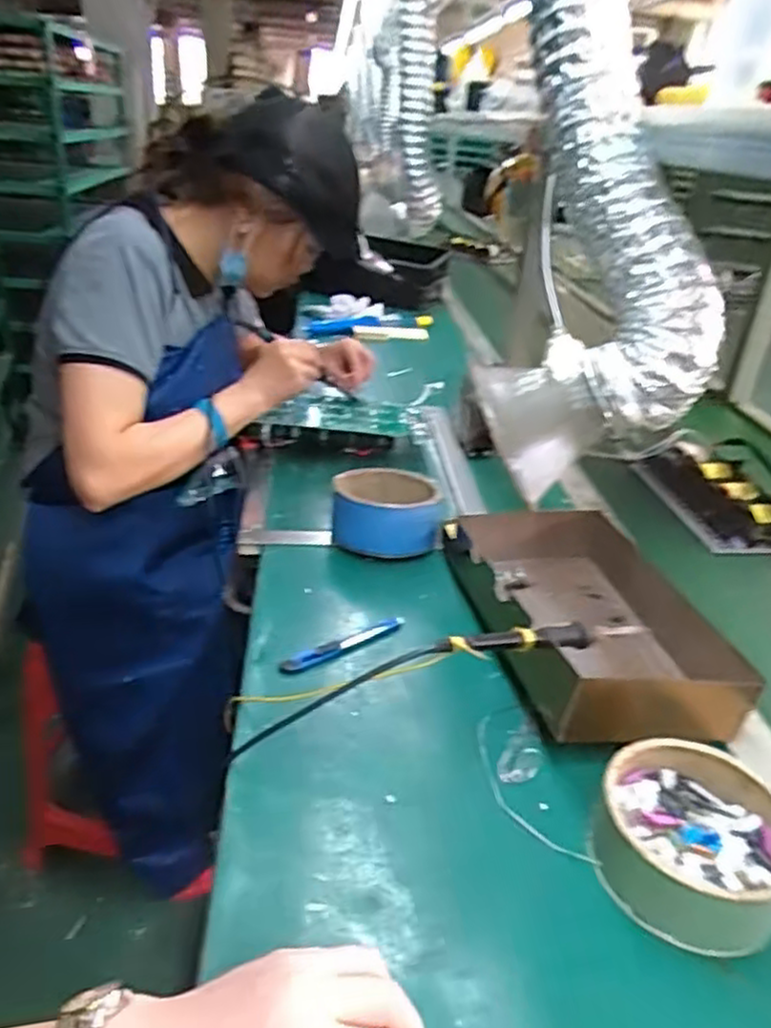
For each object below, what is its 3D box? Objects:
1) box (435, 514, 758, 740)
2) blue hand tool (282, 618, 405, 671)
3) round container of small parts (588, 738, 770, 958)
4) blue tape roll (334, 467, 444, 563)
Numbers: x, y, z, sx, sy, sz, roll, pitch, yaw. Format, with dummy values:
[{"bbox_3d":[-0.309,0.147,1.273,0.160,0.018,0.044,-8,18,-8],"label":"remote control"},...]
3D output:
[{"bbox_3d":[0.177,0.094,0.660,0.169,0.078,0.308,-2,29,-12],"label":"box"},{"bbox_3d":[-0.036,0.118,0.654,0.123,0.014,0.014,-14,34,-31],"label":"blue hand tool"},{"bbox_3d":[0.199,0.210,0.473,0.116,0.050,0.113,4,28,-2],"label":"round container of small parts"},{"bbox_3d":[-0.001,-0.001,0.828,0.120,0.068,0.119,2,28,-5],"label":"blue tape roll"}]

